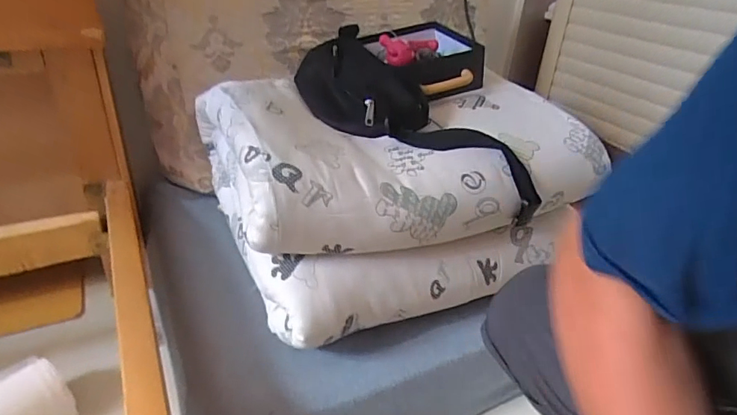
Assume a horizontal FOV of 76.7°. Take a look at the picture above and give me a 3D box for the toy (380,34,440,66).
[{"bbox_3d":[0.064,-0.272,0.797,0.102,0.033,0.109,8,31,5],"label":"toy"}]

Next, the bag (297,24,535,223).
[{"bbox_3d":[0.060,-0.149,0.738,0.478,0.083,0.177,38,43,24],"label":"bag"}]

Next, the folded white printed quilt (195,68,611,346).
[{"bbox_3d":[0.030,-0.061,0.793,0.529,0.244,0.435,-12,35,-25],"label":"folded white printed quilt"}]

